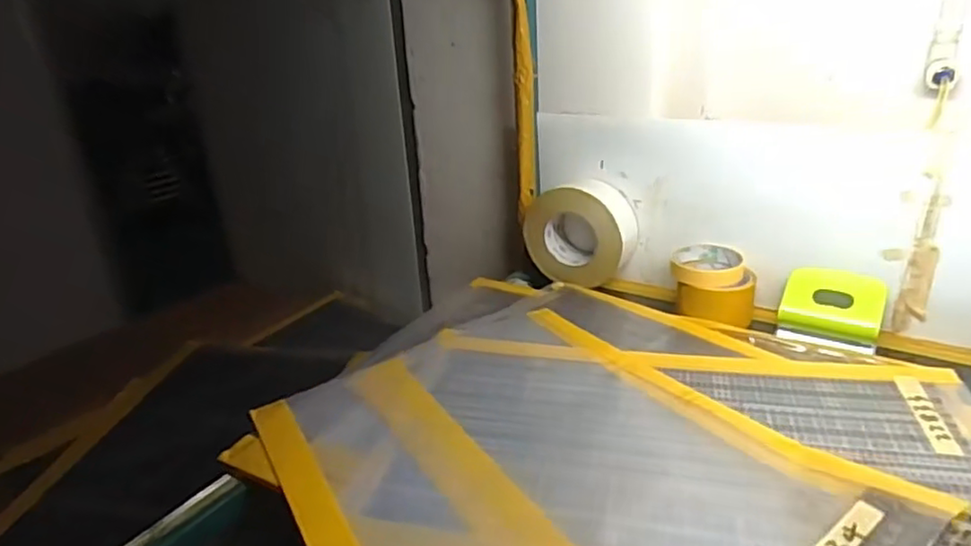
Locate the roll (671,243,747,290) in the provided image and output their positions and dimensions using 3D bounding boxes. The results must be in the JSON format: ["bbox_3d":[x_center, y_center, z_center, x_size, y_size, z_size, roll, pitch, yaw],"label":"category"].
[{"bbox_3d":[0.273,-0.010,0.780,0.081,0.028,0.081,6,26,25],"label":"roll"}]

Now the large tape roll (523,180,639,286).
[{"bbox_3d":[0.128,-0.055,0.866,0.149,0.126,0.064,8,28,29],"label":"large tape roll"}]

